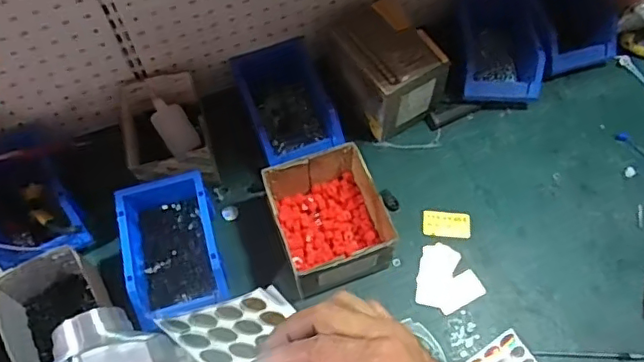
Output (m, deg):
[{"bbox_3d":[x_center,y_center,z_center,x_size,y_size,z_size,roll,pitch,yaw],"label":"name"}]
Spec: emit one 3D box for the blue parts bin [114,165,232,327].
[{"bbox_3d":[-0.191,0.088,0.730,0.118,0.063,0.181,-14,63,-7],"label":"blue parts bin"}]

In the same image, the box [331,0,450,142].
[{"bbox_3d":[0.091,-0.166,0.827,0.122,0.129,0.154,-29,65,-14],"label":"box"}]

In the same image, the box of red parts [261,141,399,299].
[{"bbox_3d":[0.009,0.054,0.739,0.128,0.097,0.157,-18,63,-9],"label":"box of red parts"}]

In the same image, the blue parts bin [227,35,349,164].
[{"bbox_3d":[-0.051,-0.109,0.822,0.116,0.082,0.162,-19,63,-9],"label":"blue parts bin"}]

